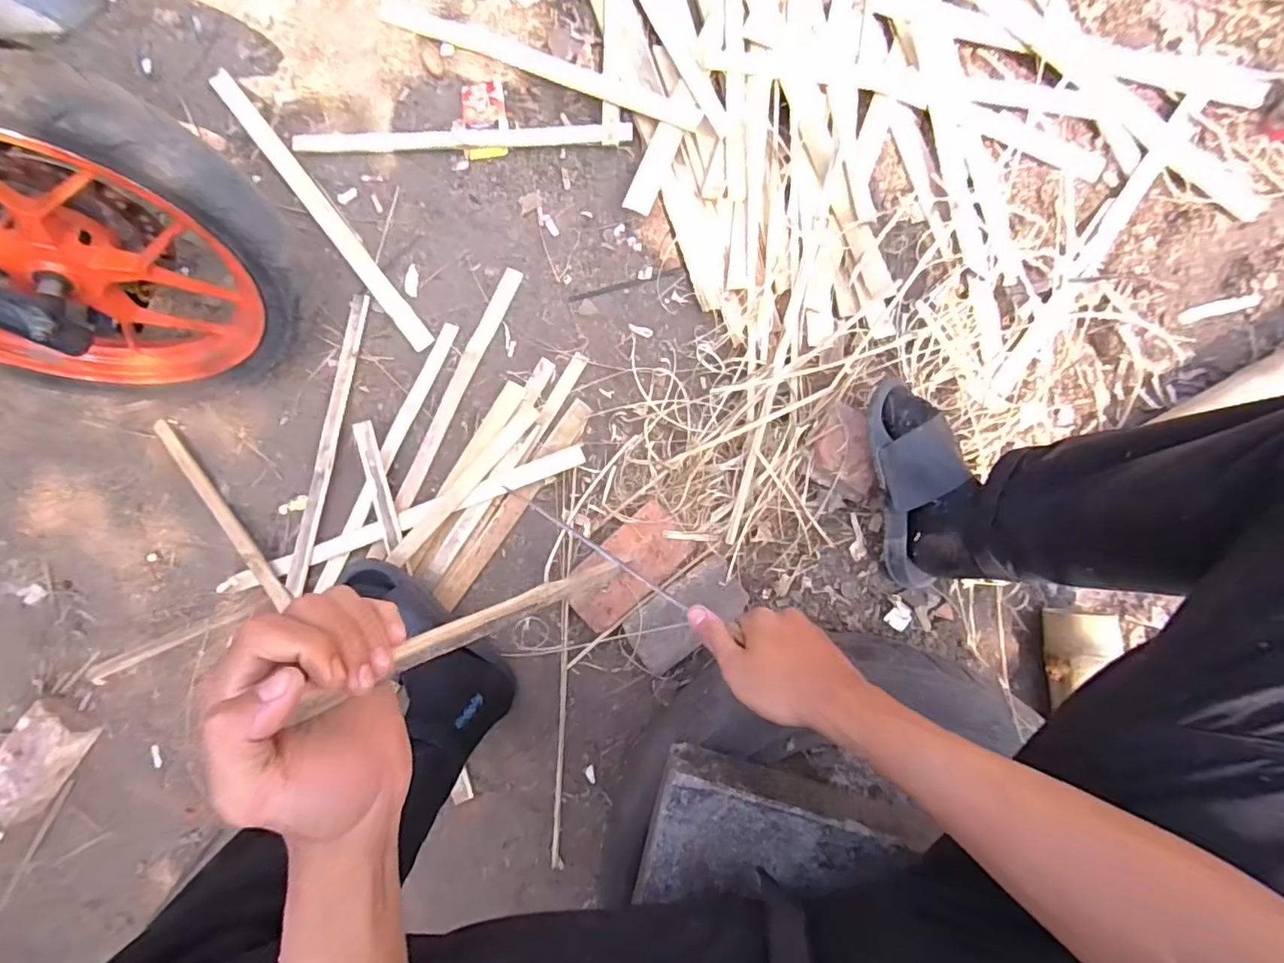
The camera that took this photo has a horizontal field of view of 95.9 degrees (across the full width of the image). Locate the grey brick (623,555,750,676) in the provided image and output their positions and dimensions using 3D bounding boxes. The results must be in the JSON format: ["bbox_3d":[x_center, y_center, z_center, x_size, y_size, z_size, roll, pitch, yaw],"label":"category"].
[{"bbox_3d":[0.057,0.168,0.743,0.155,0.047,0.083,-40,82,0],"label":"grey brick"}]

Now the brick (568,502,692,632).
[{"bbox_3d":[-0.019,0.111,0.753,0.168,0.040,0.087,-42,82,-1],"label":"brick"}]

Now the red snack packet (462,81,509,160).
[{"bbox_3d":[-0.229,-0.530,0.850,0.066,0.013,0.115,-9,83,4],"label":"red snack packet"}]

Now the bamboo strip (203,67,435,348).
[{"bbox_3d":[-0.484,-0.411,0.863,0.031,0.008,0.556,-39,82,0],"label":"bamboo strip"}]

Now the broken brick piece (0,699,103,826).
[{"bbox_3d":[-0.835,0.387,0.796,0.096,0.041,0.183,34,87,8],"label":"broken brick piece"}]

